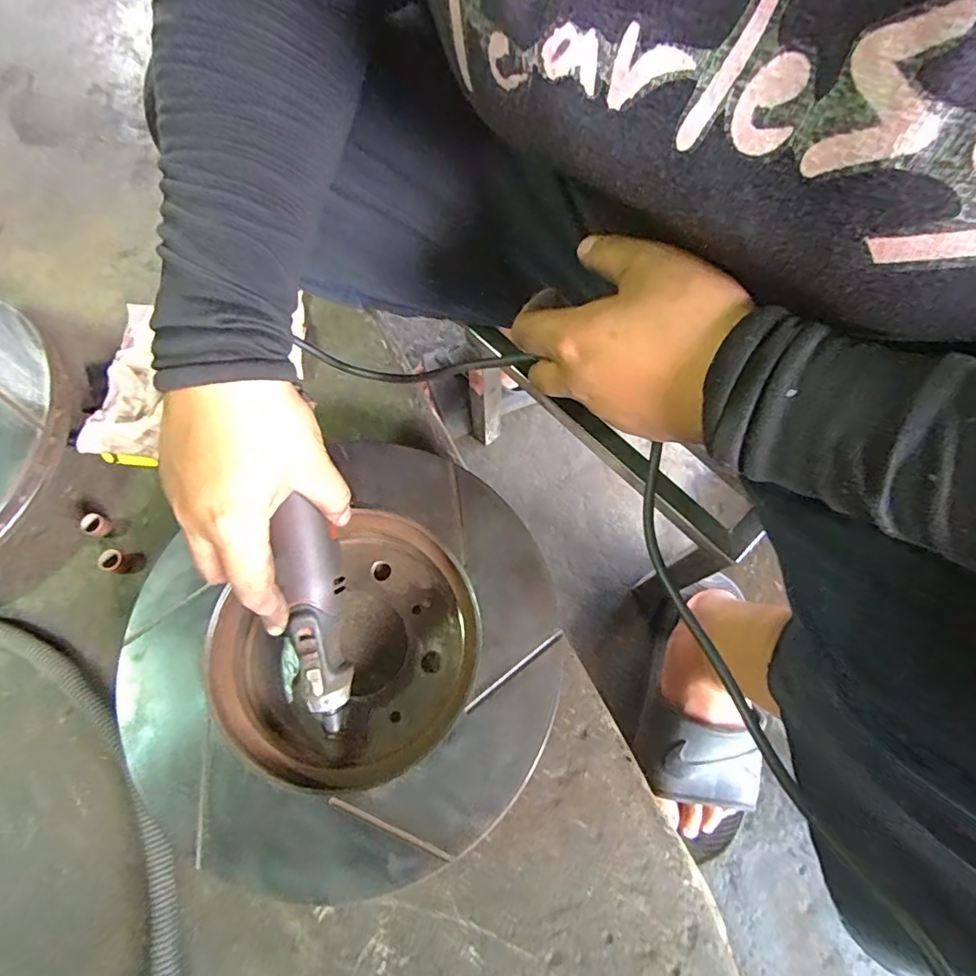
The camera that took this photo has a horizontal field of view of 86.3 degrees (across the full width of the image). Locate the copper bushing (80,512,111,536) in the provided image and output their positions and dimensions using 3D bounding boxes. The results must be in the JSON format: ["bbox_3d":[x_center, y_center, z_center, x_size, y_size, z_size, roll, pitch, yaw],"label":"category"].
[{"bbox_3d":[-0.282,0.027,0.375,0.017,0.014,0.015,13,71,5],"label":"copper bushing"}]

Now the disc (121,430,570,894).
[{"bbox_3d":[-0.079,0.103,0.323,0.244,0.047,0.223,0,70,1],"label":"disc"}]

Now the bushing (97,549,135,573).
[{"bbox_3d":[-0.262,0.052,0.368,0.019,0.012,0.015,13,70,5],"label":"bushing"}]

